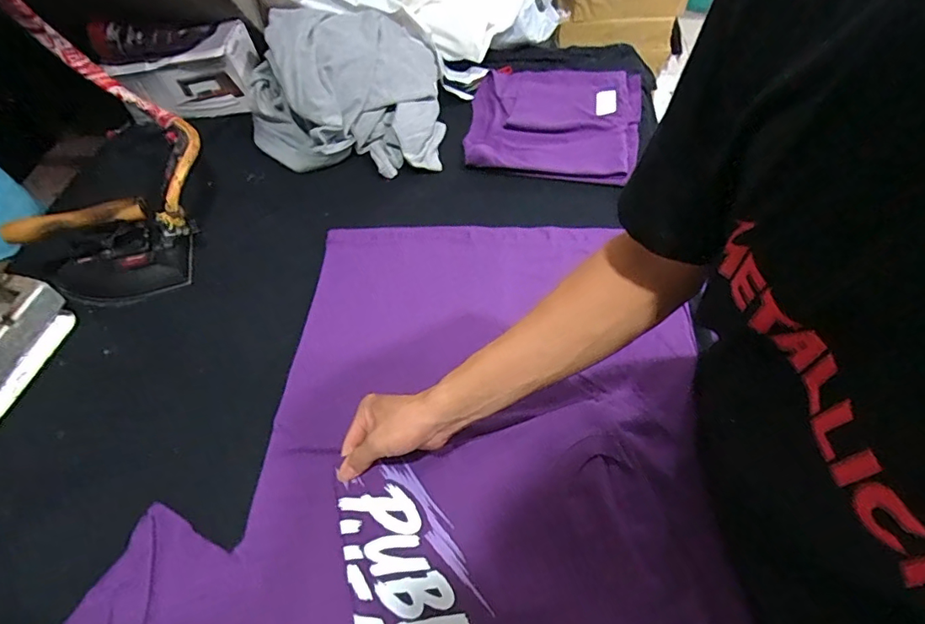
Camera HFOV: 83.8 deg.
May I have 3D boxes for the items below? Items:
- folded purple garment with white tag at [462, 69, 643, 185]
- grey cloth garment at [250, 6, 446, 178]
[{"bbox_3d":[0.160,-0.339,0.901,0.287,0.024,0.274,6,56,8],"label":"folded purple garment with white tag"},{"bbox_3d":[-0.196,-0.405,0.909,0.334,0.163,0.310,4,56,7],"label":"grey cloth garment"}]

